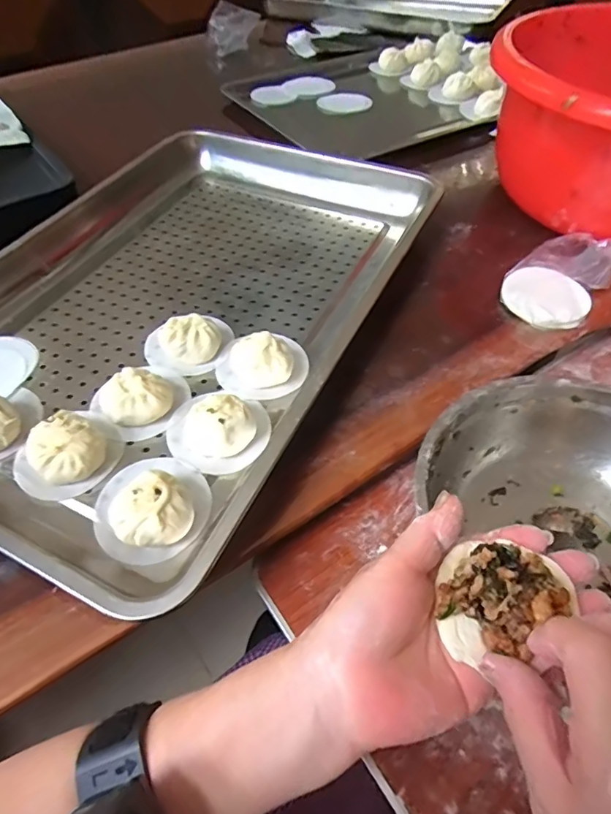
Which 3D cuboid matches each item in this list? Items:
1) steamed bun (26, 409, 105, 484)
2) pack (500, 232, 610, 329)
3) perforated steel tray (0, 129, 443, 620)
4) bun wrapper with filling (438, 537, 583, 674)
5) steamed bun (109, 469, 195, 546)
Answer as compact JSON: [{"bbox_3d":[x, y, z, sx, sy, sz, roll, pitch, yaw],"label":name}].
[{"bbox_3d":[-0.188,0.034,0.388,0.050,0.033,0.050,1,53,-2],"label":"steamed bun"},{"bbox_3d":[0.270,-0.141,0.514,0.144,0.067,0.089,-36,59,-26],"label":"pack"},{"bbox_3d":[-0.113,-0.117,0.501,0.371,0.053,0.561,23,55,14],"label":"perforated steel tray"},{"bbox_3d":[0.095,0.091,0.242,0.063,0.027,0.052,-35,62,-26],"label":"bun wrapper with filling"},{"bbox_3d":[-0.109,0.076,0.353,0.052,0.037,0.046,-36,59,-25],"label":"steamed bun"}]

